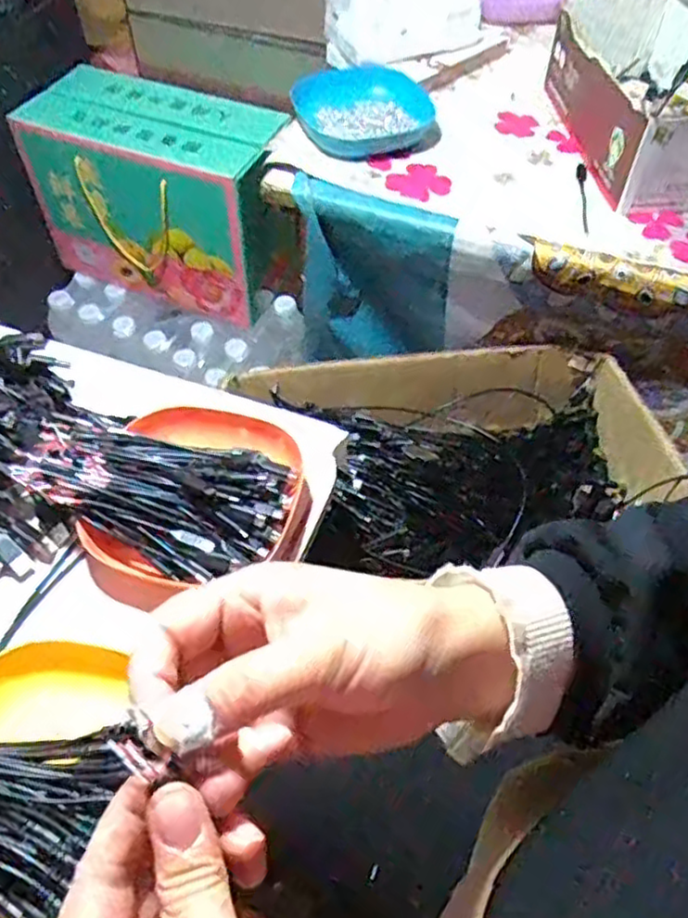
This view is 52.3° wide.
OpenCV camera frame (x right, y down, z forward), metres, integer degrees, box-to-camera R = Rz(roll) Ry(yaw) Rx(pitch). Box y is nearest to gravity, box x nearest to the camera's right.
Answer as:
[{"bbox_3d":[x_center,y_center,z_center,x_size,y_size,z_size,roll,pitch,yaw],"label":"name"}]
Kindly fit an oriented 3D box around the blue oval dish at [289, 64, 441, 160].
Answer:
[{"bbox_3d":[0.025,-0.363,0.738,0.132,0.037,0.170,-34,62,-23],"label":"blue oval dish"}]

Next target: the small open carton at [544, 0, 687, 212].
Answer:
[{"bbox_3d":[0.311,-0.366,0.715,0.151,0.103,0.263,-5,55,-5],"label":"small open carton"}]

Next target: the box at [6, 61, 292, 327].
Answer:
[{"bbox_3d":[-0.247,-0.367,0.981,0.333,0.239,0.150,19,56,11],"label":"box"}]

